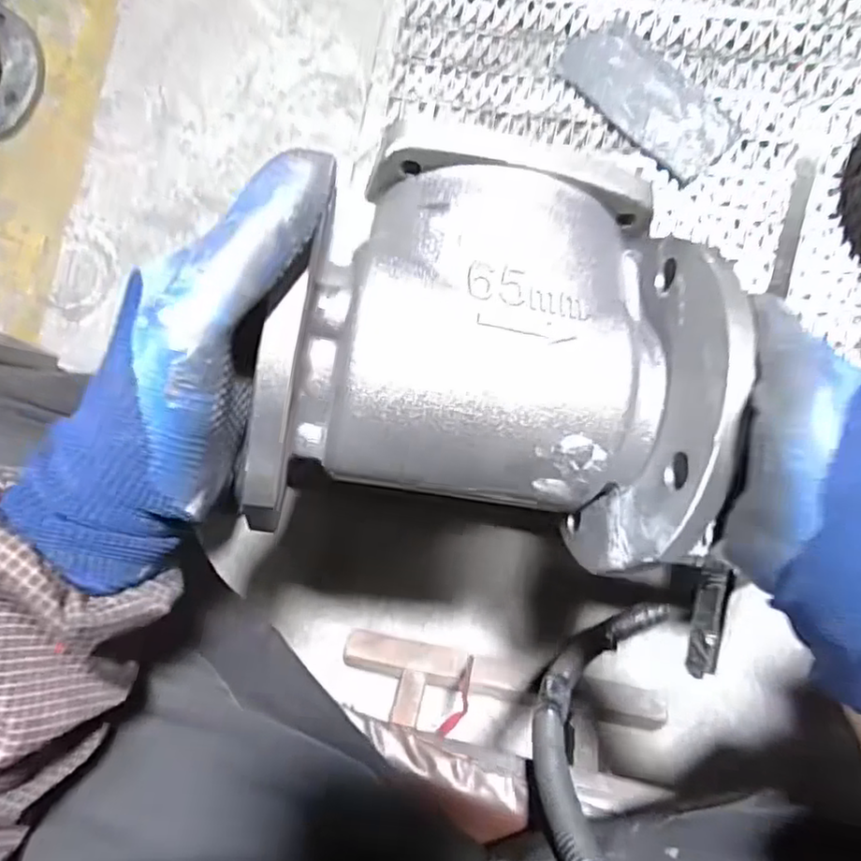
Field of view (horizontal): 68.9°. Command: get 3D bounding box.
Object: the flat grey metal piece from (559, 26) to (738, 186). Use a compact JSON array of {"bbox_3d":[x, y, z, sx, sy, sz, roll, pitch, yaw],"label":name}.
[{"bbox_3d":[0.159,-0.243,0.456,0.061,0.013,0.133,-44,83,2],"label":"flat grey metal piece"}]

